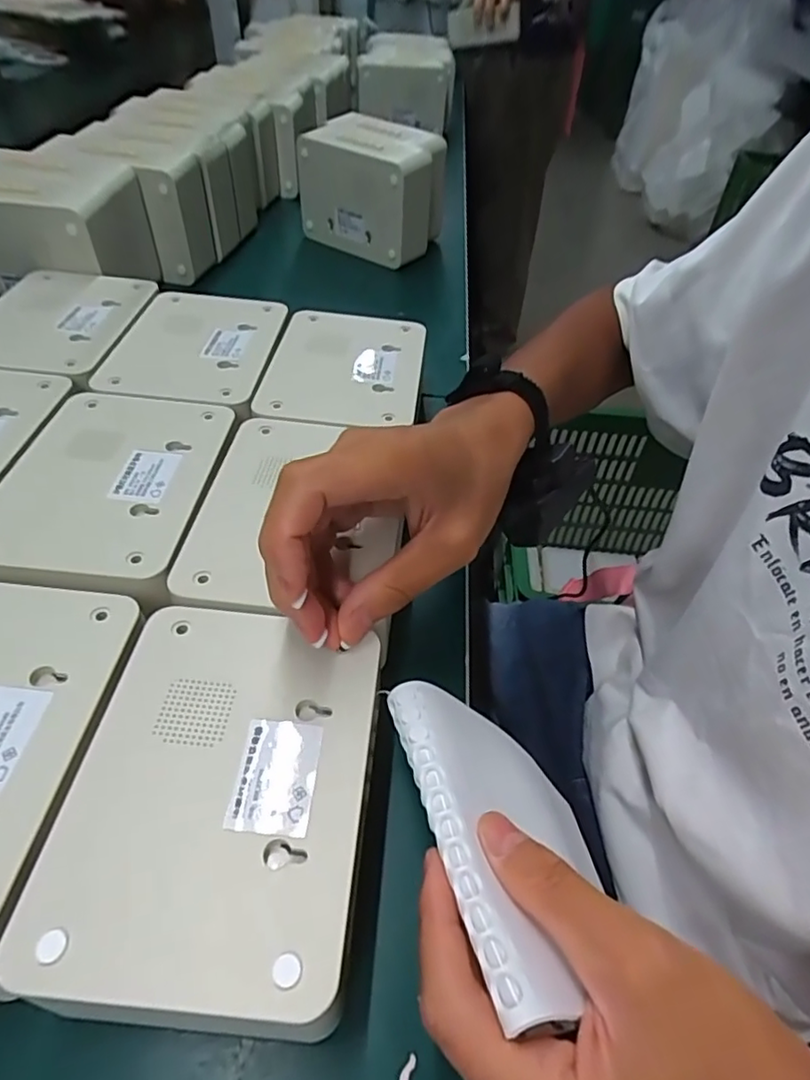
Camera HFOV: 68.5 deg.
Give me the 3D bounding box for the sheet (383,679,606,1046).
[{"bbox_3d":[0.034,0.101,0.220,0.052,0.012,0.121,-8,37,-12],"label":"sheet"}]

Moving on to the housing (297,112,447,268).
[{"bbox_3d":[-0.036,-0.401,0.678,0.146,0.107,0.110,23,49,17],"label":"housing"}]

